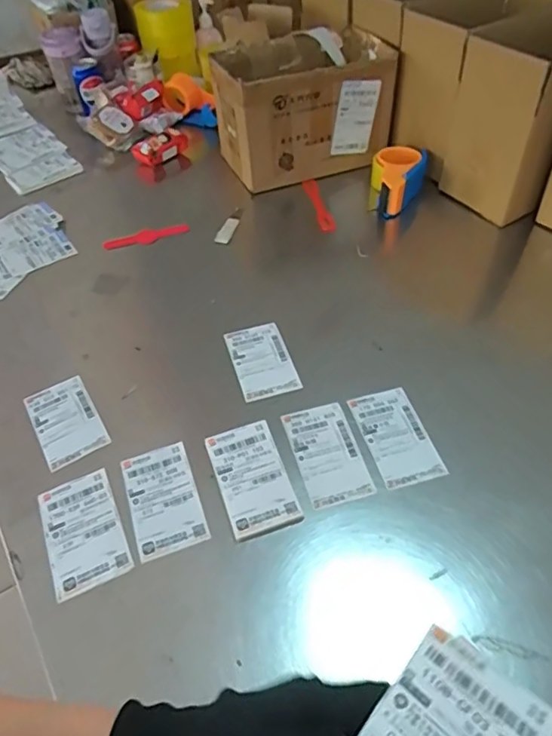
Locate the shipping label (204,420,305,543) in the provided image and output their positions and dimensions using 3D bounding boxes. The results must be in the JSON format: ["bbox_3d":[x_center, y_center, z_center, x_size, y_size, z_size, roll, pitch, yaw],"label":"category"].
[{"bbox_3d":[-0.027,0.126,0.617,0.077,0.014,0.132,-16,50,-11],"label":"shipping label"}]

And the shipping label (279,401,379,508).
[{"bbox_3d":[0.060,0.101,0.641,0.076,0.009,0.126,-15,50,-9],"label":"shipping label"}]

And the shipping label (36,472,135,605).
[{"bbox_3d":[-0.211,0.178,0.591,0.079,0.004,0.129,-21,51,-15],"label":"shipping label"}]

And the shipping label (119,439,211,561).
[{"bbox_3d":[-0.128,0.148,0.612,0.075,0.005,0.127,-17,50,-11],"label":"shipping label"}]

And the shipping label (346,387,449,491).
[{"bbox_3d":[0.145,0.083,0.657,0.076,0.009,0.128,-15,50,-9],"label":"shipping label"}]

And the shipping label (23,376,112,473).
[{"bbox_3d":[-0.268,0.067,0.690,0.077,0.009,0.127,-26,53,-18],"label":"shipping label"}]

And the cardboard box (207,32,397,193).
[{"bbox_3d":[0.047,-0.479,1.022,0.286,0.212,0.188,-19,51,-13],"label":"cardboard box"}]

